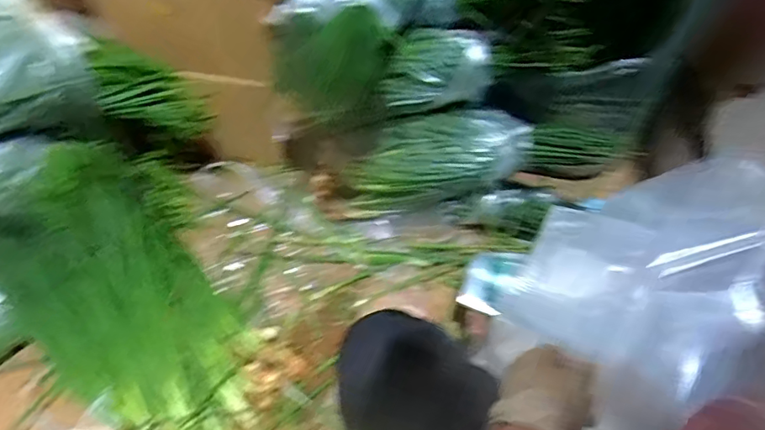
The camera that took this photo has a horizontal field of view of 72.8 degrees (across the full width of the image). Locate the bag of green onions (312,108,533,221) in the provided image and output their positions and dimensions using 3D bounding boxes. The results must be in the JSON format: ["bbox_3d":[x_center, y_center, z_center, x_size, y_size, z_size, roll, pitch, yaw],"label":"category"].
[{"bbox_3d":[0.060,-0.092,0.972,0.415,0.136,0.100,-18,50,21],"label":"bag of green onions"}]

